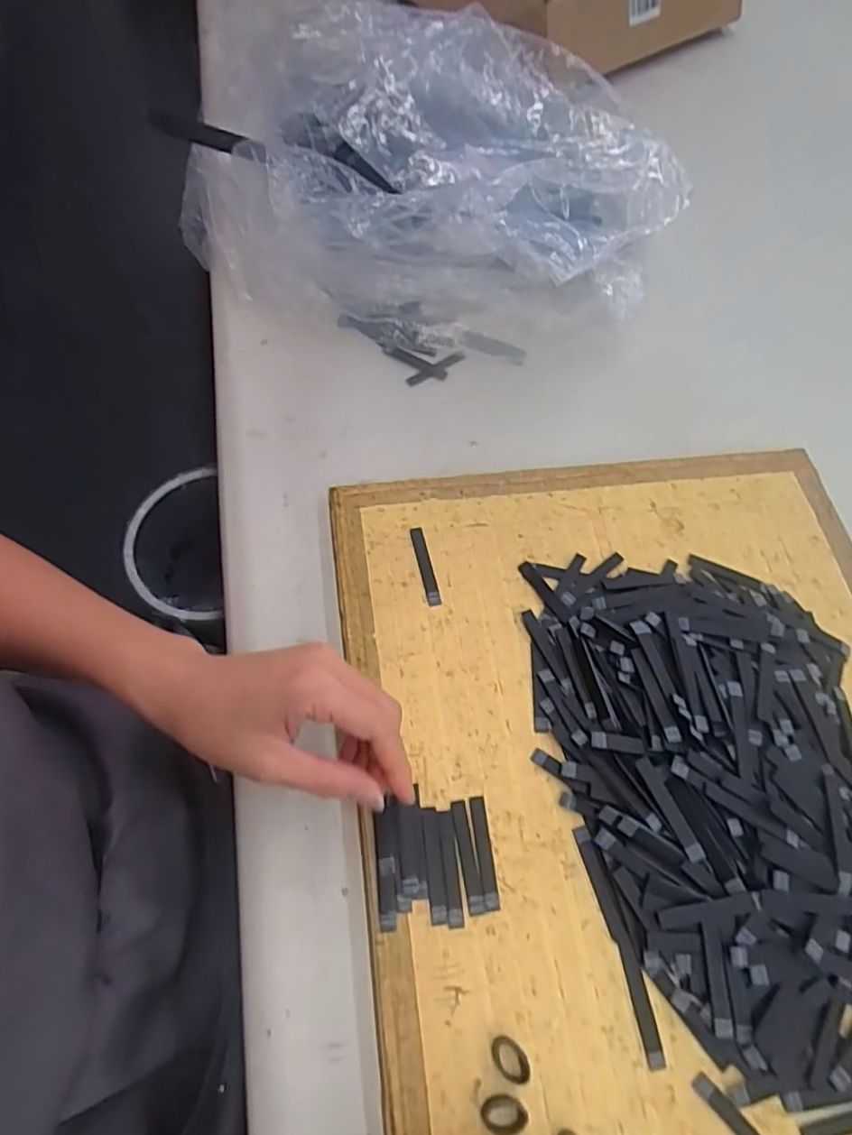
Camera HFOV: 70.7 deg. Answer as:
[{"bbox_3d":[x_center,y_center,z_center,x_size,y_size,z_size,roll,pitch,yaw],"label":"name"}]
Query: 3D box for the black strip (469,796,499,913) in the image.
[{"bbox_3d":[0.034,0.166,0.349,0.009,0.004,0.059,-6,66,-4],"label":"black strip"}]

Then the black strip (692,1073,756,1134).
[{"bbox_3d":[0.160,0.283,0.300,0.008,0.004,0.060,-40,71,-20],"label":"black strip"}]

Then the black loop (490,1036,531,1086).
[{"bbox_3d":[0.043,0.252,0.306,0.022,0.006,0.015,40,70,15],"label":"black loop"}]

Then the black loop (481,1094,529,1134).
[{"bbox_3d":[0.038,0.266,0.292,0.022,0.006,0.016,-2,66,-2],"label":"black loop"}]

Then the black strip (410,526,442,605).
[{"bbox_3d":[0.000,-0.001,0.420,0.009,0.004,0.060,-12,66,-7],"label":"black strip"}]

